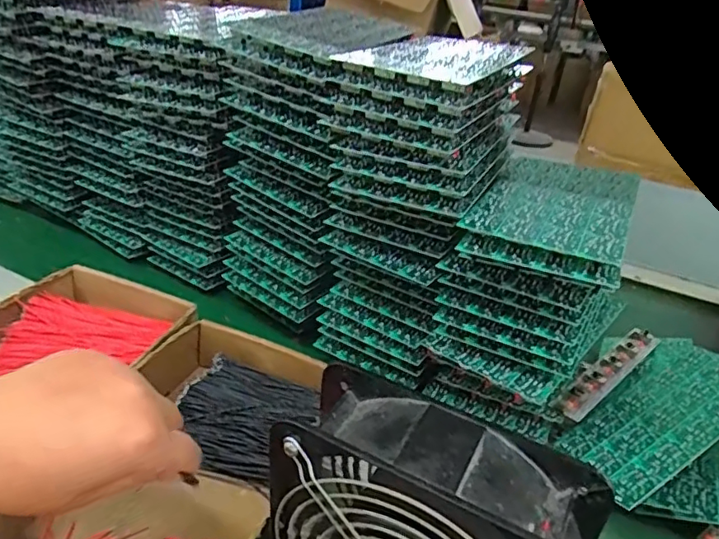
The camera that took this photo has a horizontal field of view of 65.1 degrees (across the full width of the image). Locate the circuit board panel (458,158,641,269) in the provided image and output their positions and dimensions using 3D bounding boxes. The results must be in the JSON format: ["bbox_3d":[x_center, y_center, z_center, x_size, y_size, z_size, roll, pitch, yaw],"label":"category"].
[{"bbox_3d":[0.151,-0.054,0.427,0.102,0.013,0.168,21,35,19],"label":"circuit board panel"}]

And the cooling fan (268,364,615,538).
[{"bbox_3d":[0.030,0.142,0.287,0.146,0.147,0.058,22,35,20],"label":"cooling fan"}]

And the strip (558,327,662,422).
[{"bbox_3d":[0.221,0.087,0.492,0.169,0.015,0.025,-24,44,-39],"label":"strip"}]

